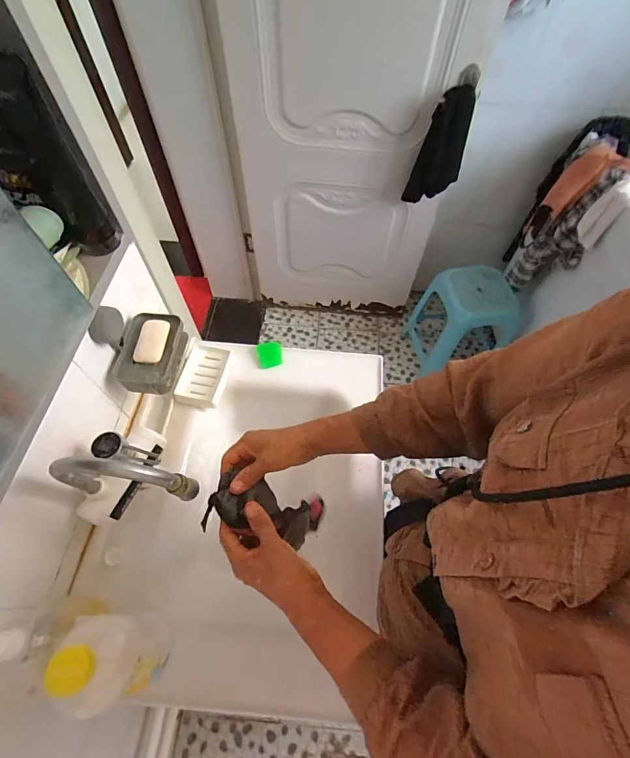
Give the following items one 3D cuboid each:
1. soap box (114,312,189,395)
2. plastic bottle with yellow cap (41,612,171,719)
[{"bbox_3d":[-0.280,-0.045,0.630,0.090,0.049,0.136,4,59,1],"label":"soap box"},{"bbox_3d":[-0.241,0.324,0.428,0.088,0.179,0.090,-7,60,-5],"label":"plastic bottle with yellow cap"}]

